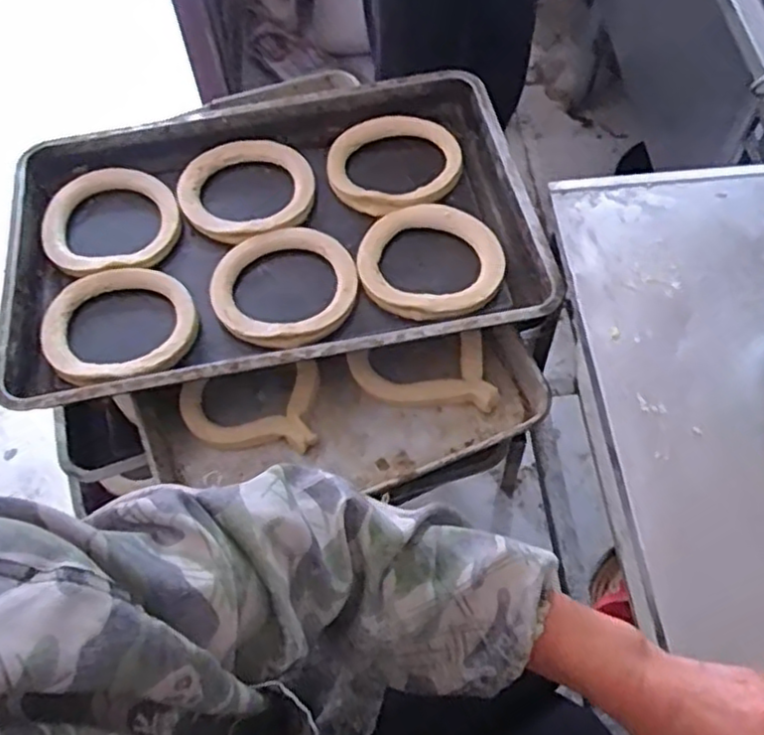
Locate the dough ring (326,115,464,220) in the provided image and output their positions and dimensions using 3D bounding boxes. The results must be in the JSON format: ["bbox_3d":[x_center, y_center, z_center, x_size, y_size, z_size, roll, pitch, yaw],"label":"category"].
[{"bbox_3d":[0.018,-0.263,0.894,0.168,0.028,0.163,-1,59,2],"label":"dough ring"}]

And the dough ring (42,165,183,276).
[{"bbox_3d":[-0.344,-0.183,0.878,0.165,0.029,0.177,-1,59,2],"label":"dough ring"}]

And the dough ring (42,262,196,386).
[{"bbox_3d":[-0.301,-0.051,0.788,0.160,0.027,0.176,-1,59,2],"label":"dough ring"}]

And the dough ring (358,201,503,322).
[{"bbox_3d":[0.059,-0.124,0.821,0.166,0.034,0.160,-1,59,2],"label":"dough ring"}]

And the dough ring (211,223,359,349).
[{"bbox_3d":[-0.113,-0.094,0.812,0.162,0.034,0.175,-1,59,2],"label":"dough ring"}]

